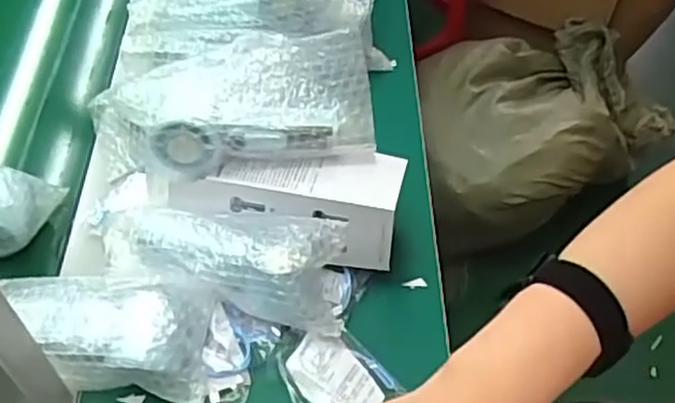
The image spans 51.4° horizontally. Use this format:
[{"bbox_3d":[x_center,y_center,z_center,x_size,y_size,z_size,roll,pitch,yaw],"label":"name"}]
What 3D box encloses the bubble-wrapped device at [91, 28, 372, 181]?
[{"bbox_3d":[-0.085,-0.076,0.587,0.228,0.095,0.069,-5,53,-7],"label":"bubble-wrapped device"}]

